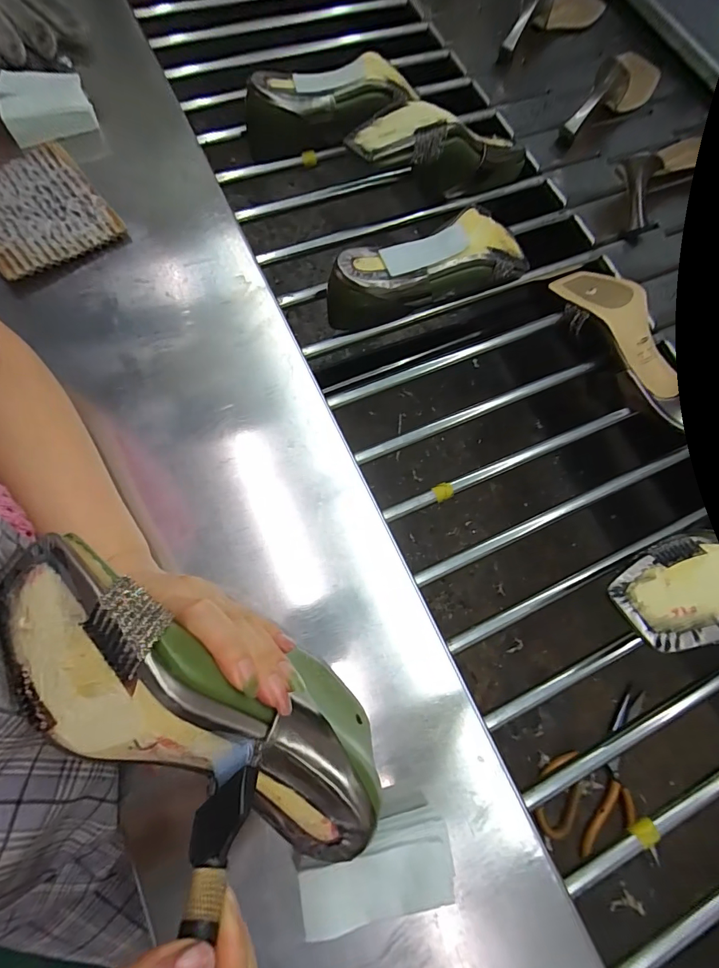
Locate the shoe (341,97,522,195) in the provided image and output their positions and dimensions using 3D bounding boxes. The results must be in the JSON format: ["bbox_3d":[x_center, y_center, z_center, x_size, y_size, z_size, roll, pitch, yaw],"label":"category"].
[{"bbox_3d":[0.099,-0.384,0.488,0.221,0.070,0.084,-5,68,-24],"label":"shoe"}]

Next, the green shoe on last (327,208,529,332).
[{"bbox_3d":[0.073,-0.224,0.446,0.223,0.070,0.071,-19,70,-6],"label":"green shoe on last"}]

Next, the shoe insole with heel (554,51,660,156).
[{"bbox_3d":[0.342,-0.521,0.550,0.042,0.079,0.197,43,75,15],"label":"shoe insole with heel"}]

